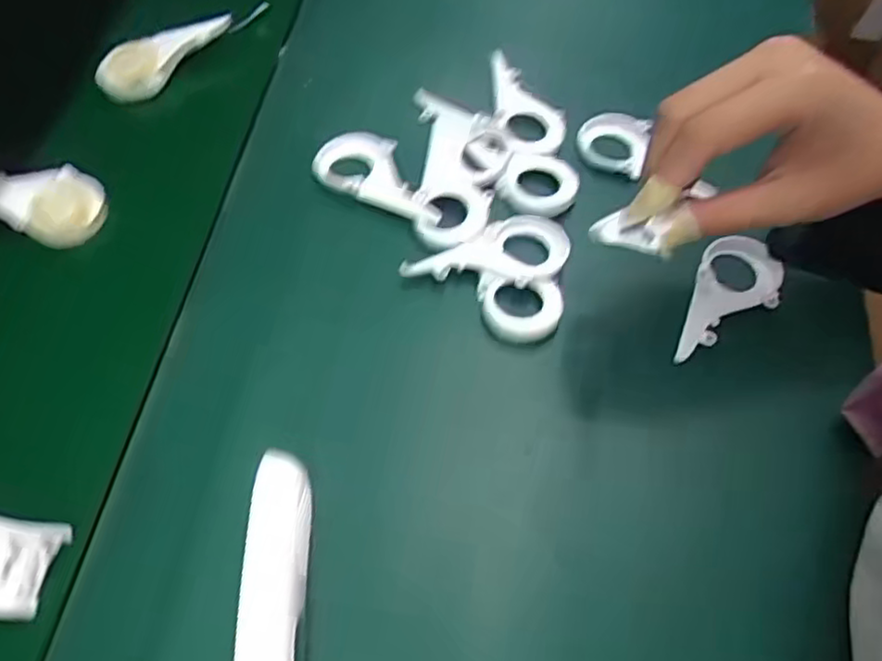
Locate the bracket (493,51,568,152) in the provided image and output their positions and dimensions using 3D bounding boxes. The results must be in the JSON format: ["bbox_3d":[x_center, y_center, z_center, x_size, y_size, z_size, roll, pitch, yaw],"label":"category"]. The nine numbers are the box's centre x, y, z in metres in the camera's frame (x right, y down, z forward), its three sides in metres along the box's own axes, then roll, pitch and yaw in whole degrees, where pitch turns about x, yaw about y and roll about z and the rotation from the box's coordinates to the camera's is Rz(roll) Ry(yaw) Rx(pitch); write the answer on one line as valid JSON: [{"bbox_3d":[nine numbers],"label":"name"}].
[{"bbox_3d":[0.059,-0.156,0.463,0.046,0.009,0.081,1,57,-1],"label":"bracket"}]

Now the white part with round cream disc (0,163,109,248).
[{"bbox_3d":[-0.269,-0.086,0.422,0.118,0.018,0.048,15,57,-7],"label":"white part with round cream disc"}]

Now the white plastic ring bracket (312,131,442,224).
[{"bbox_3d":[-0.035,-0.099,0.429,0.088,0.007,0.049,21,59,12],"label":"white plastic ring bracket"}]

